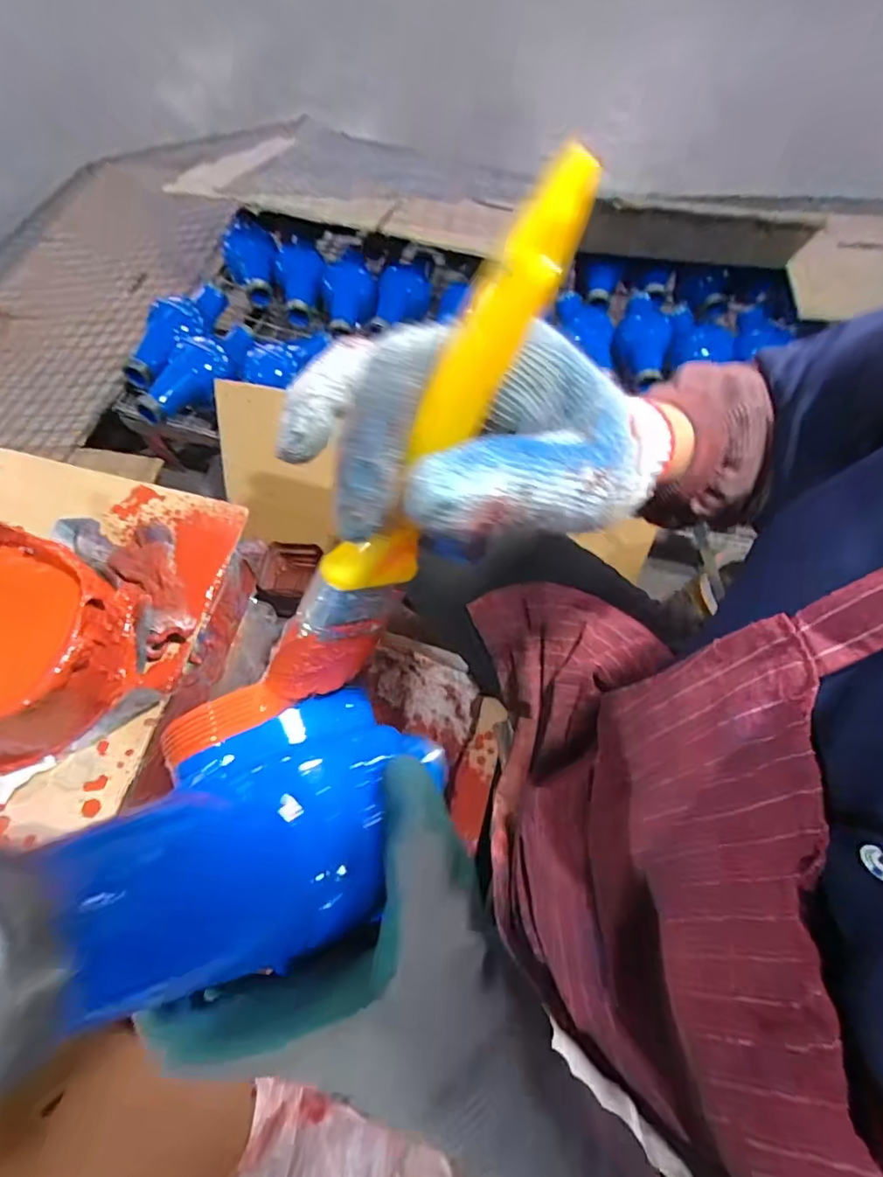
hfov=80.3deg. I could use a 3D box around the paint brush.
[{"bbox_3d":[-0.011,-0.027,0.155,0.020,0.171,0.036,42,31,18],"label":"paint brush"}]

